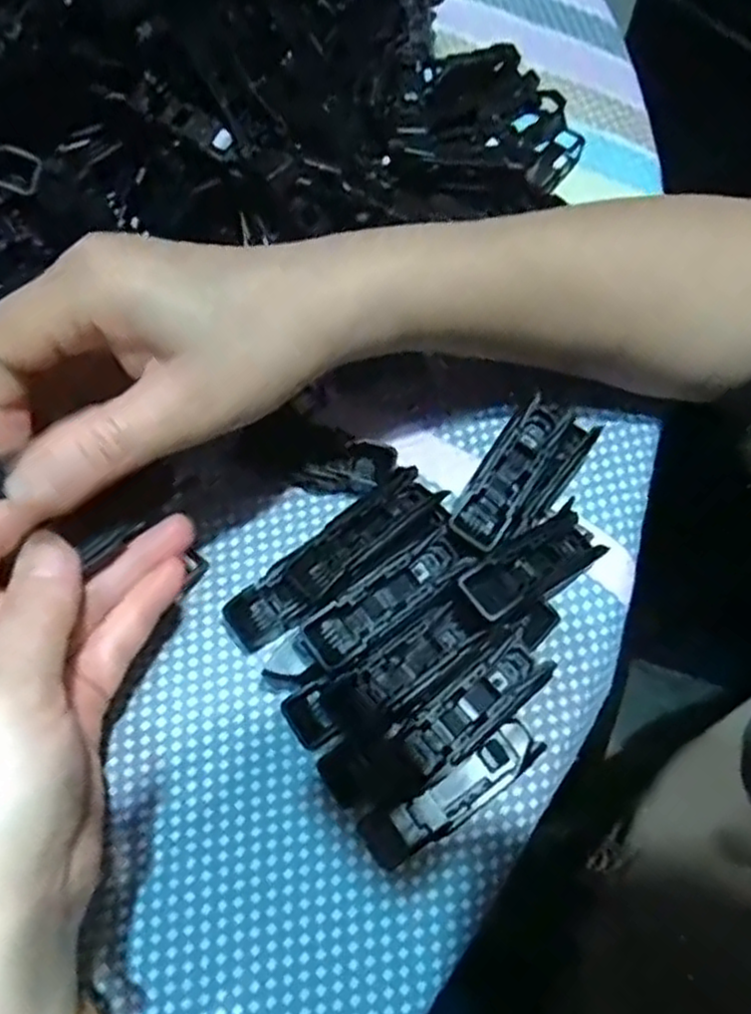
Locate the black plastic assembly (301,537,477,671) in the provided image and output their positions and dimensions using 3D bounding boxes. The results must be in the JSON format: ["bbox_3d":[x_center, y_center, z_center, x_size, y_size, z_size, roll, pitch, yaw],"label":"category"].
[{"bbox_3d":[0.005,0.031,0.249,0.062,0.019,0.018,-34,73,-12],"label":"black plastic assembly"}]

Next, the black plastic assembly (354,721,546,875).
[{"bbox_3d":[0.026,0.096,0.246,0.066,0.011,0.017,-30,72,-11],"label":"black plastic assembly"}]

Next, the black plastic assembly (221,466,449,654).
[{"bbox_3d":[-0.014,0.020,0.272,0.091,0.017,0.024,-38,74,-13],"label":"black plastic assembly"}]

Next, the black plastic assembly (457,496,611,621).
[{"bbox_3d":[0.059,0.020,0.270,0.062,0.009,0.023,-27,68,-28],"label":"black plastic assembly"}]

